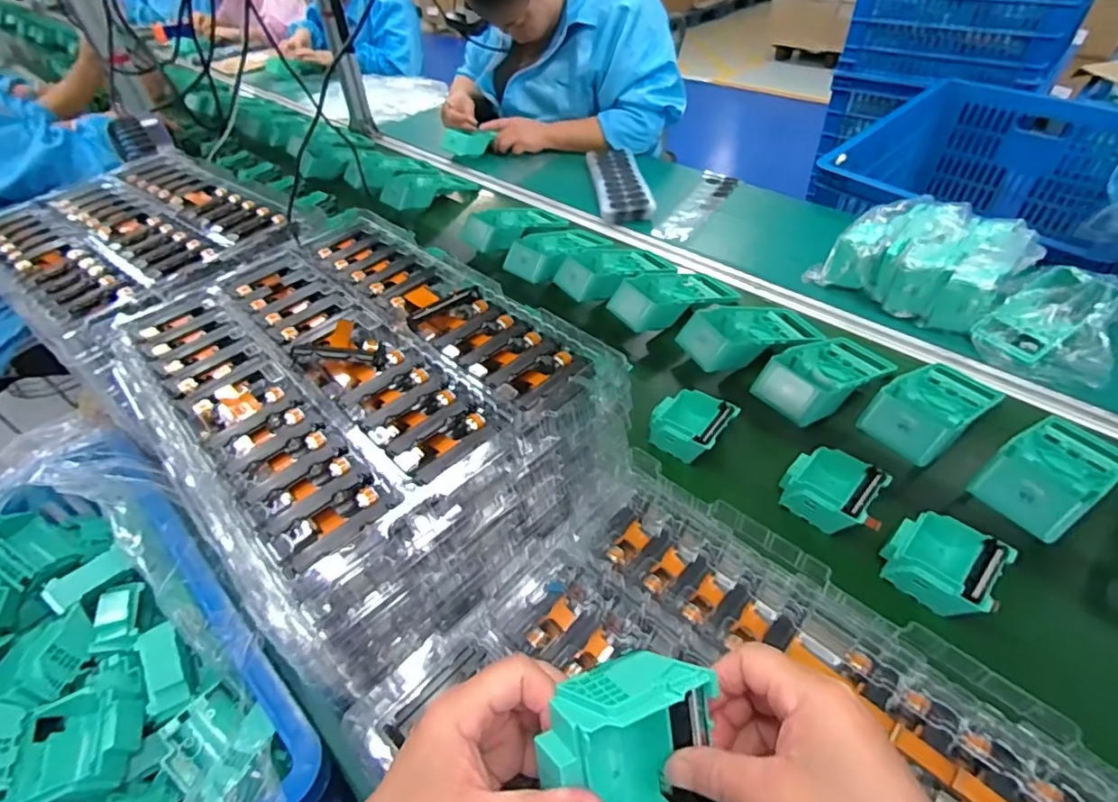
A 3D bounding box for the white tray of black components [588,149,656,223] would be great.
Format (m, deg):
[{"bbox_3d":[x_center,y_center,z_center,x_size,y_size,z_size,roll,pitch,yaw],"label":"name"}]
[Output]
[{"bbox_3d":[0.113,-0.424,1.075,0.094,0.029,0.249,-6,44,-2],"label":"white tray of black components"}]

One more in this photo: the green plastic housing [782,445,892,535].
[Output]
[{"bbox_3d":[0.265,0.089,0.546,0.081,0.041,0.077,30,54,30],"label":"green plastic housing"}]

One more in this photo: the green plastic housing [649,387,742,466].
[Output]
[{"bbox_3d":[0.149,0.031,0.618,0.085,0.045,0.081,27,52,27],"label":"green plastic housing"}]

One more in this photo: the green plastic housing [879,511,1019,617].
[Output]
[{"bbox_3d":[0.332,0.147,0.488,0.080,0.045,0.084,-36,52,-28],"label":"green plastic housing"}]

